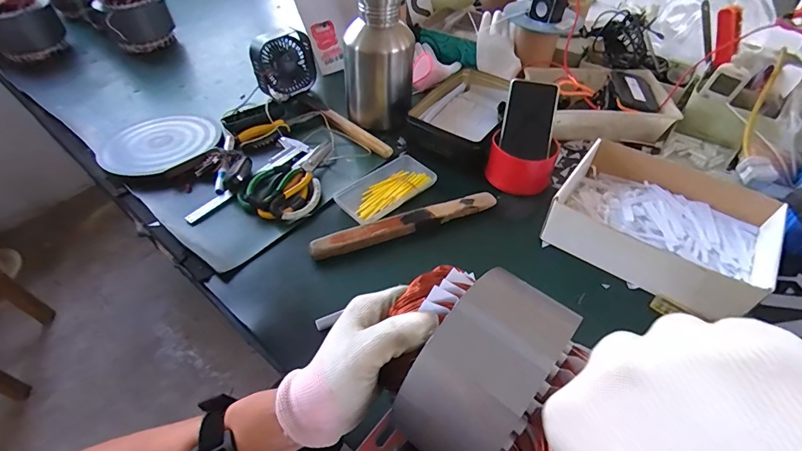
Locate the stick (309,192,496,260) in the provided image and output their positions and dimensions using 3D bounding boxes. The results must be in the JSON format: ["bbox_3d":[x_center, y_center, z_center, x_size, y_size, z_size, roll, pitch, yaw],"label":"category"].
[{"bbox_3d":[0.008,-0.006,0.572,0.272,0.026,0.024,-17,50,-14],"label":"stick"}]

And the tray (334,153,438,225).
[{"bbox_3d":[-0.020,-0.058,0.628,0.153,0.016,0.083,-34,56,-26],"label":"tray"}]

